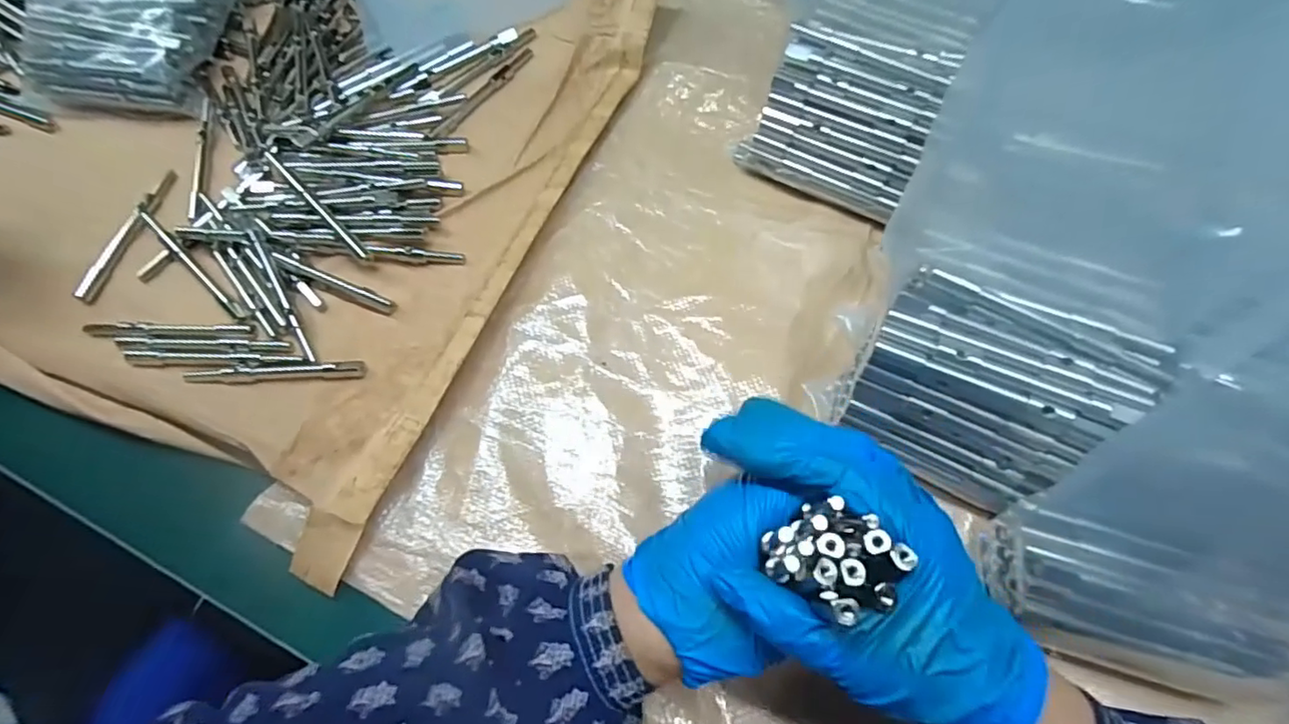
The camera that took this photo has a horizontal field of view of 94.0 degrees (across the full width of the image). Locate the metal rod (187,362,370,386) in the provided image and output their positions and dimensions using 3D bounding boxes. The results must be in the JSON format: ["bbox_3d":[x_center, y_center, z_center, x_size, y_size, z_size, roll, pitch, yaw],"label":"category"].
[{"bbox_3d":[-0.230,0.006,0.368,0.115,0.008,0.011,-3,66,1],"label":"metal rod"}]

